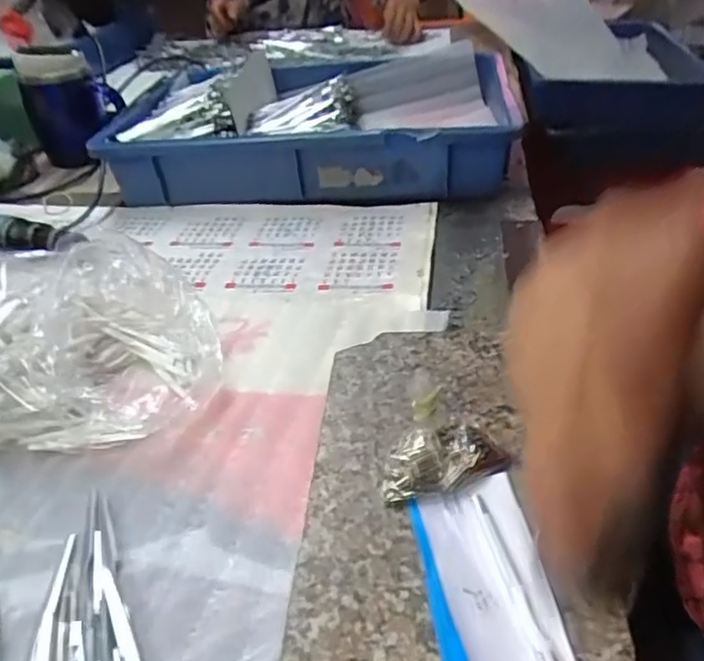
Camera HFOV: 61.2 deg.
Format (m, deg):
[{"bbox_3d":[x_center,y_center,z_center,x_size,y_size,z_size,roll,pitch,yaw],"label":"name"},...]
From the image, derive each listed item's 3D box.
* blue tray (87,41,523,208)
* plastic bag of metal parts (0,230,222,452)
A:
[{"bbox_3d":[-0.045,-0.241,0.692,0.425,0.083,0.289,1,37,9],"label":"blue tray"},{"bbox_3d":[-0.220,0.013,0.388,0.255,0.079,0.132,-8,36,-2],"label":"plastic bag of metal parts"}]

